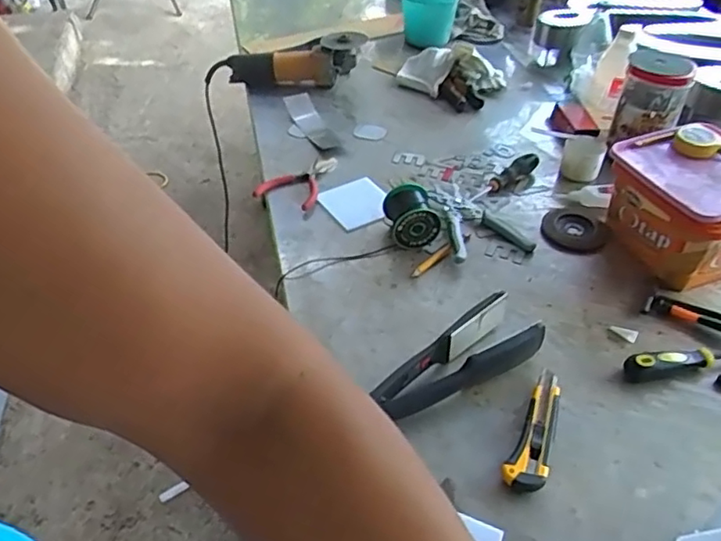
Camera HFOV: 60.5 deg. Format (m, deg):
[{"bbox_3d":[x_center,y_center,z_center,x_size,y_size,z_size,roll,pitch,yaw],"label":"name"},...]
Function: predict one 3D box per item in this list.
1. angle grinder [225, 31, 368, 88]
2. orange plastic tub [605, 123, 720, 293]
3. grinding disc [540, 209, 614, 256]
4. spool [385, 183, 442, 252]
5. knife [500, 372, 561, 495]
[{"bbox_3d":[-0.130,-0.437,1.290,0.287,0.118,0.115,-7,42,-7],"label":"angle grinder"},{"bbox_3d":[0.485,-0.098,0.904,0.196,0.141,0.211,-15,43,-15],"label":"orange plastic tub"},{"bbox_3d":[0.330,-0.063,0.950,0.100,0.009,0.115,16,44,19],"label":"grinding disc"},{"bbox_3d":[0.073,-0.082,0.926,0.073,0.063,0.087,-17,44,-17],"label":"spool"},{"bbox_3d":[0.195,0.171,0.679,0.039,0.024,0.163,16,44,19],"label":"knife"}]

